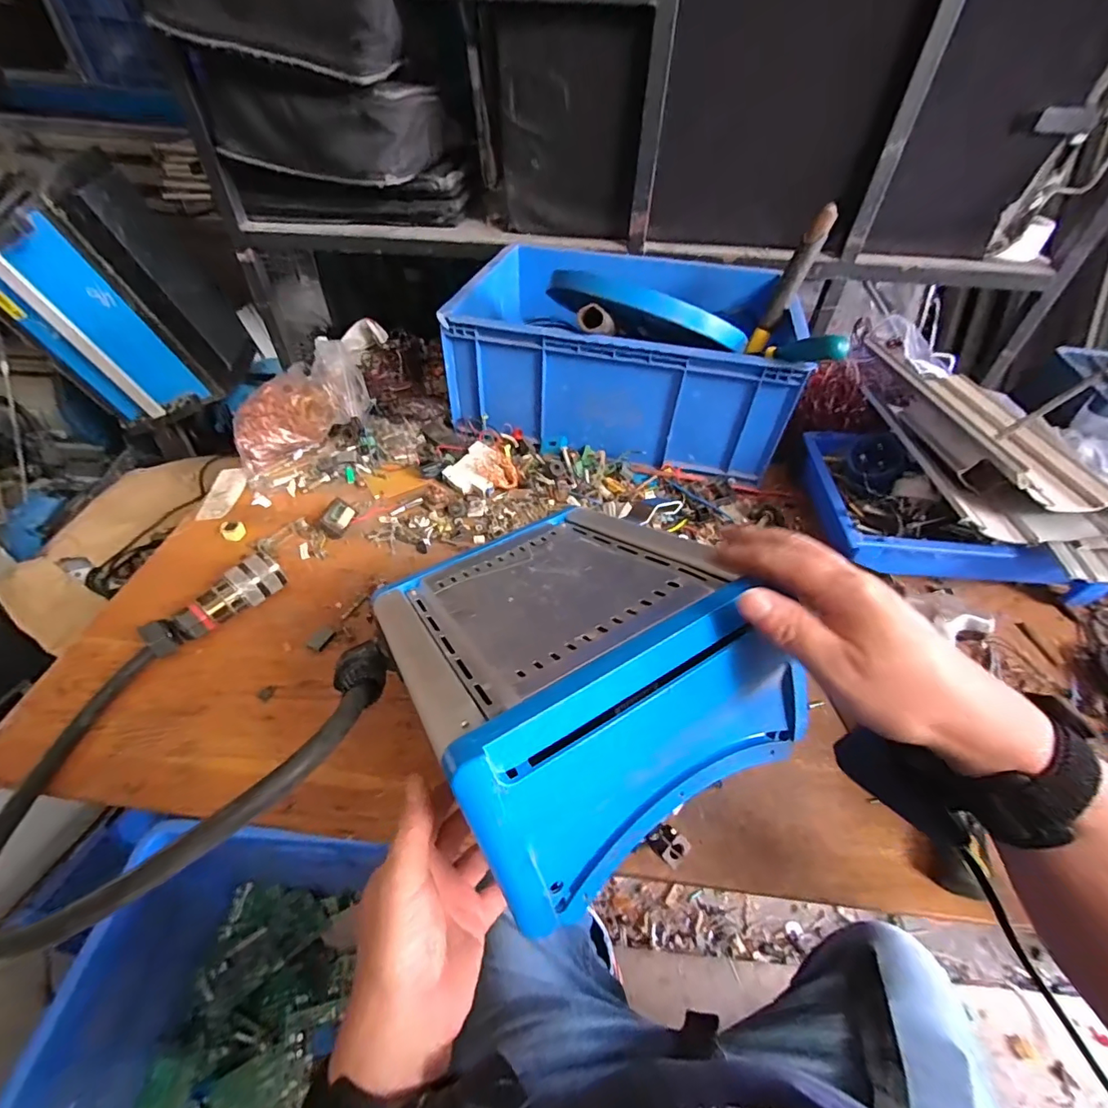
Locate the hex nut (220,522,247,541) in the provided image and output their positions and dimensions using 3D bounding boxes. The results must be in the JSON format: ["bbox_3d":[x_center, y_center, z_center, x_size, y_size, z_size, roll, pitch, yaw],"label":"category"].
[{"bbox_3d":[-0.403,-0.029,0.628,0.026,0.014,0.031,-33,56,-30],"label":"hex nut"}]

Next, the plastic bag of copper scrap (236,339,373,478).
[{"bbox_3d":[-0.353,-0.202,0.712,0.175,0.135,0.126,-10,48,-13],"label":"plastic bag of copper scrap"}]

